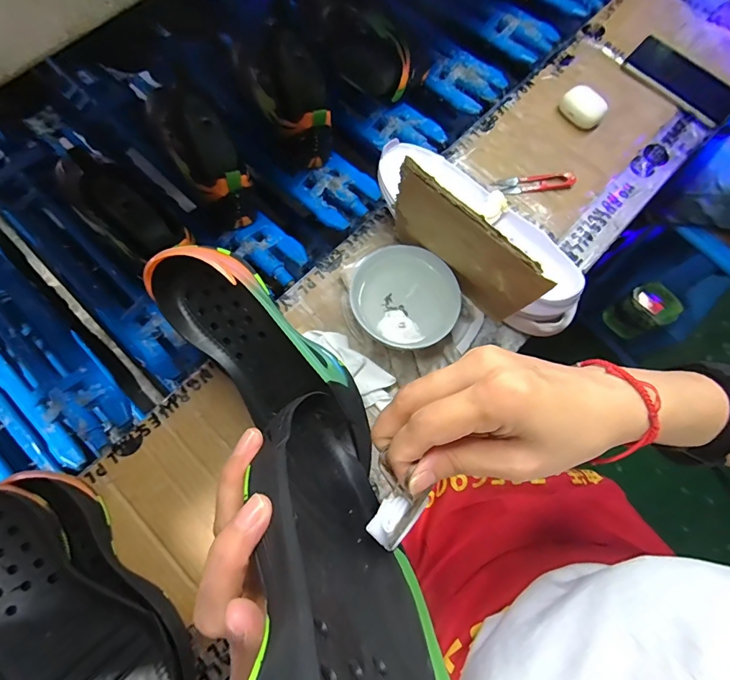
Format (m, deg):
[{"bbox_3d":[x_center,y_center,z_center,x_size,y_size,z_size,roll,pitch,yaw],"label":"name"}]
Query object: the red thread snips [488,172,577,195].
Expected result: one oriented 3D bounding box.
[{"bbox_3d":[0.217,-0.200,0.521,0.102,0.011,0.023,-6,76,-4],"label":"red thread snips"}]

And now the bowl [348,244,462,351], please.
[{"bbox_3d":[0.040,-0.041,0.439,0.109,0.059,0.102,1,76,-2],"label":"bowl"}]

